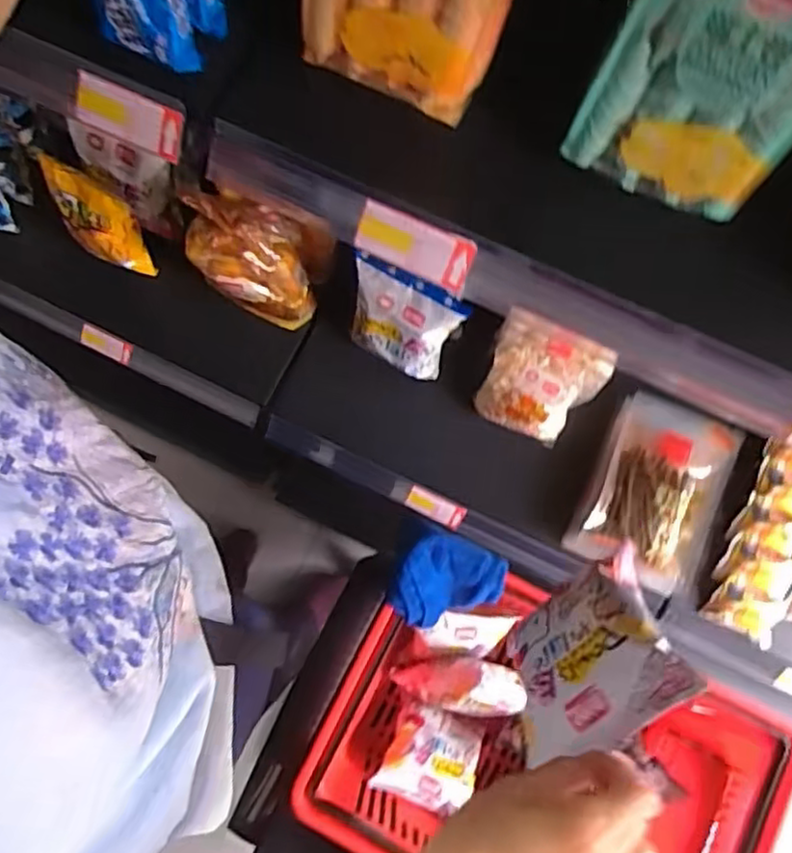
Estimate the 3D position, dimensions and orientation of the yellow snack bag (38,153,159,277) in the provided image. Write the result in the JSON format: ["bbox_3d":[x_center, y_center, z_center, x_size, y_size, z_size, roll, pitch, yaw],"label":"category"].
[{"bbox_3d":[-0.463,-0.322,1.053,0.140,0.176,0.079,44,79,8],"label":"yellow snack bag"}]

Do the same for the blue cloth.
[{"bbox_3d":[0.058,0.185,0.783,0.119,0.059,0.103,19,77,3],"label":"blue cloth"}]

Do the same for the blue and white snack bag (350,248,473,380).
[{"bbox_3d":[0.005,-0.153,1.035,0.171,0.212,0.084,26,77,4],"label":"blue and white snack bag"}]

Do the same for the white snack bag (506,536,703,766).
[{"bbox_3d":[0.134,0.156,0.478,0.114,0.146,0.034,-39,111,16],"label":"white snack bag"}]

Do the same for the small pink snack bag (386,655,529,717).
[{"bbox_3d":[0.076,0.337,0.870,0.179,0.111,0.073,-4,75,30],"label":"small pink snack bag"}]

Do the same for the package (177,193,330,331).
[{"bbox_3d":[-0.202,-0.258,1.006,0.184,0.305,0.125,11,77,1],"label":"package"}]

